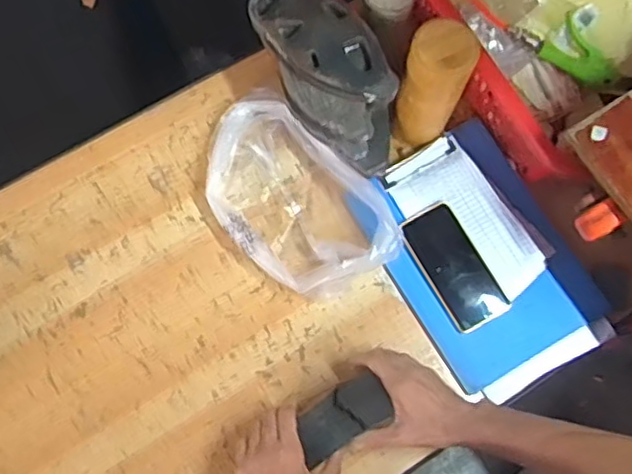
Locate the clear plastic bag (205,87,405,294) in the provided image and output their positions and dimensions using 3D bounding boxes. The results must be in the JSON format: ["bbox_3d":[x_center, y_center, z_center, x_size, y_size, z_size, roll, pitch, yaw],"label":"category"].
[{"bbox_3d":[-0.035,-0.047,0.856,0.292,0.082,0.173,42,76,11],"label":"clear plastic bag"}]

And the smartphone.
[{"bbox_3d":[0.186,0.039,0.846,0.076,0.009,0.166,-30,81,-3],"label":"smartphone"}]

